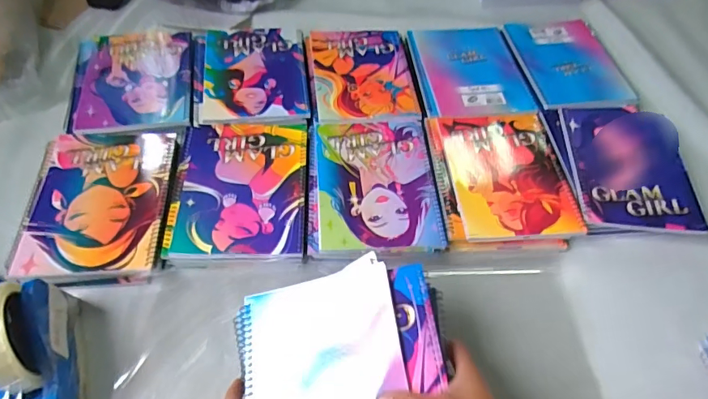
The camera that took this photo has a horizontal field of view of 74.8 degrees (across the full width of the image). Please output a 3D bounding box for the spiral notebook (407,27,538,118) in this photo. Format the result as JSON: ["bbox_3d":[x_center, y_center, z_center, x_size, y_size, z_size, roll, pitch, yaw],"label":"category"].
[{"bbox_3d":[0.179,-0.205,0.718,0.165,0.005,0.195,-3,56,-5],"label":"spiral notebook"}]

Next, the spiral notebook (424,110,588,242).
[{"bbox_3d":[0.193,-0.039,0.604,0.171,0.007,0.197,-2,56,-4],"label":"spiral notebook"}]

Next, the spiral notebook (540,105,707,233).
[{"bbox_3d":[0.355,-0.050,0.615,0.159,0.015,0.202,-3,58,3],"label":"spiral notebook"}]

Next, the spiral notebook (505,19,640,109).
[{"bbox_3d":[0.341,-0.219,0.736,0.152,0.011,0.214,-7,55,-3],"label":"spiral notebook"}]

